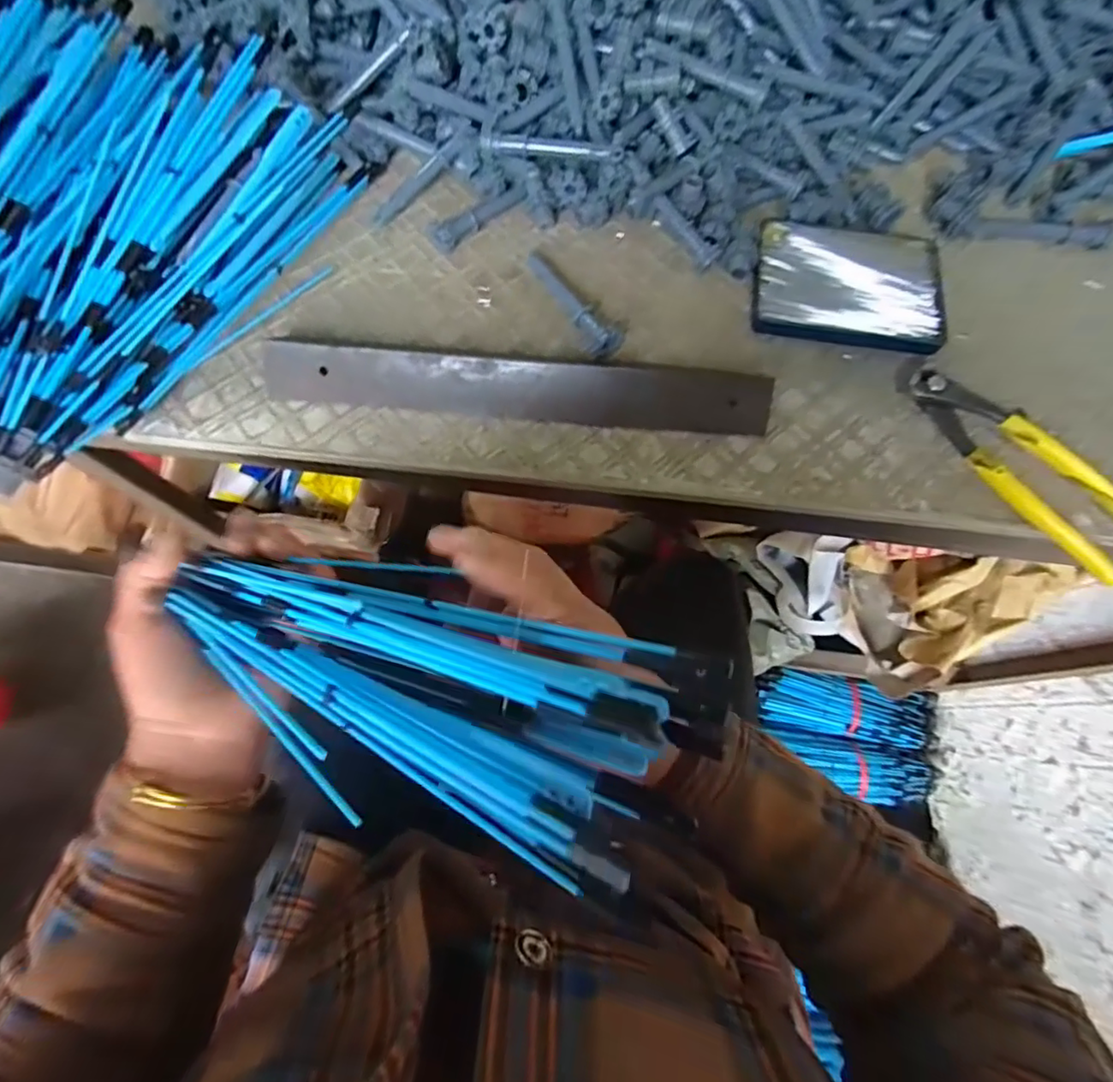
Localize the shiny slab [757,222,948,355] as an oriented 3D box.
[{"bbox_3d":[0.206,-0.184,0.399,0.129,0.013,0.109,8,72,1],"label":"shiny slab"}]

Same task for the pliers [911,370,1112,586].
[{"bbox_3d":[0.293,-0.050,0.354,0.061,0.018,0.158,-31,75,-11],"label":"pliers"}]

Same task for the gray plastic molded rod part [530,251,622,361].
[{"bbox_3d":[0.010,-0.166,0.384,0.024,0.018,0.096,-30,75,-11],"label":"gray plastic molded rod part"}]

